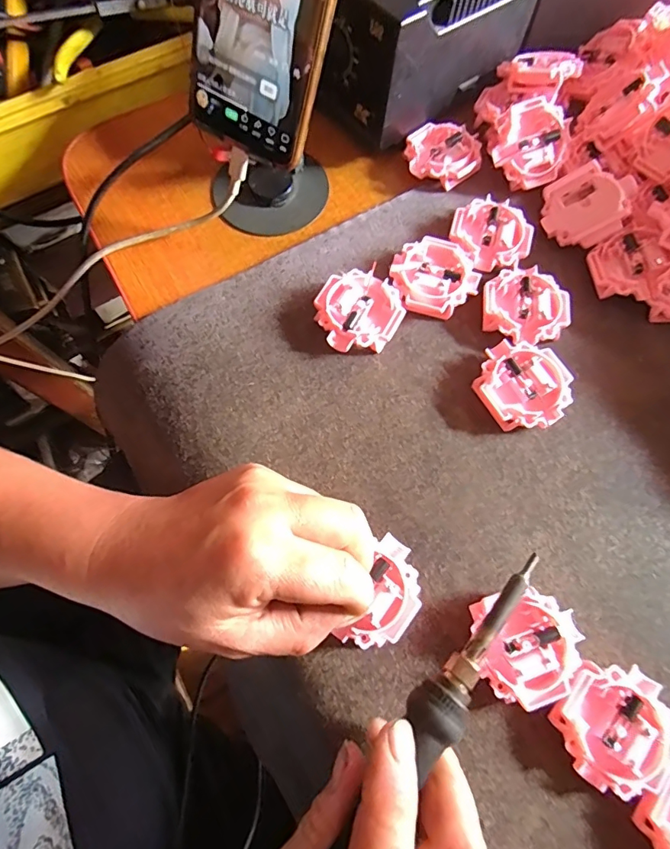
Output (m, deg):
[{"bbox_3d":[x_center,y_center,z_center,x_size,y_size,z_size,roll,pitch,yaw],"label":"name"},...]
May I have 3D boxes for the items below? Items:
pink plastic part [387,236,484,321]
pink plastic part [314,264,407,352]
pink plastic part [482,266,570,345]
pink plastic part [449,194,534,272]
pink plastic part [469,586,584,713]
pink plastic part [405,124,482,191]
[{"bbox_3d":[0.064,-0.094,0.297,0.052,0.015,0.052,0,72,-1],"label":"pink plastic part"},{"bbox_3d":[0.015,-0.071,0.288,0.051,0.015,0.051,-8,72,-3],"label":"pink plastic part"},{"bbox_3d":[0.120,-0.074,0.292,0.051,0.014,0.052,5,72,1],"label":"pink plastic part"},{"bbox_3d":[0.105,-0.126,0.308,0.050,0.013,0.053,0,72,-1],"label":"pink plastic part"},{"bbox_3d":[0.096,0.110,0.231,0.051,0.014,0.051,0,72,-1],"label":"pink plastic part"},{"bbox_3d":[0.078,-0.196,0.331,0.053,0.014,0.048,23,73,7],"label":"pink plastic part"}]

